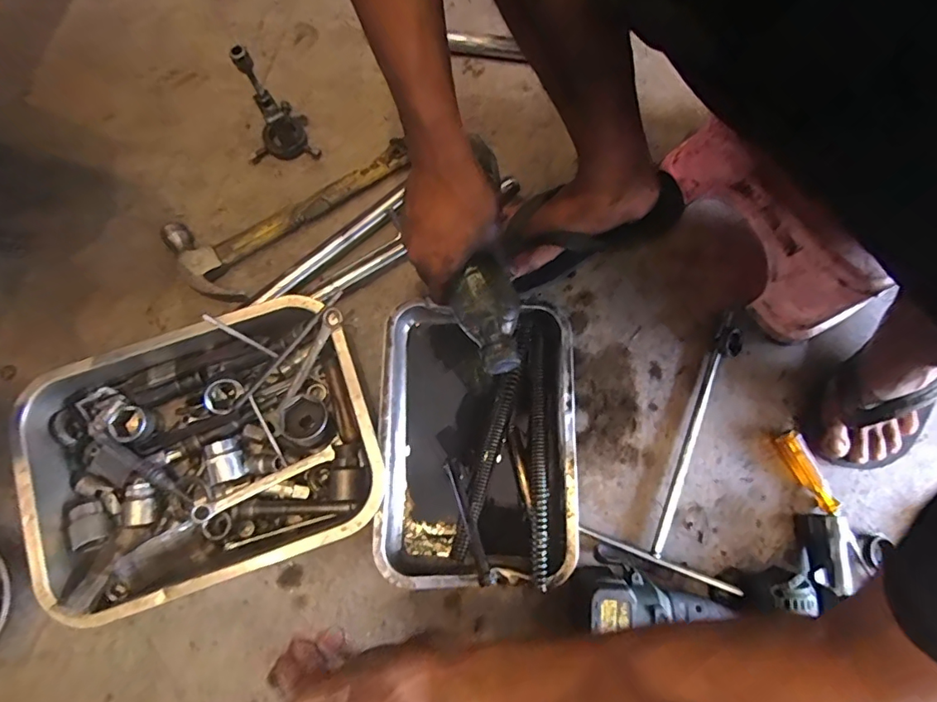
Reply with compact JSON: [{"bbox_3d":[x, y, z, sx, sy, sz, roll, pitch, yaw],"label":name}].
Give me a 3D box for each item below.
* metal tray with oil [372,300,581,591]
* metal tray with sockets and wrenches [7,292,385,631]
[{"bbox_3d":[0.010,0.097,0.562,0.207,0.059,0.290,-1,78,0],"label":"metal tray with oil"},{"bbox_3d":[-0.281,0.106,0.552,0.357,0.075,0.268,-18,79,-4],"label":"metal tray with sockets and wrenches"}]

